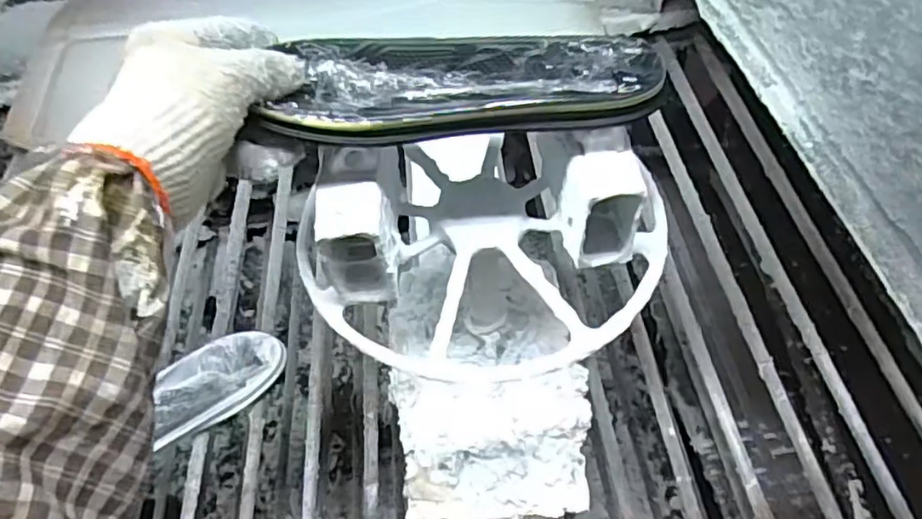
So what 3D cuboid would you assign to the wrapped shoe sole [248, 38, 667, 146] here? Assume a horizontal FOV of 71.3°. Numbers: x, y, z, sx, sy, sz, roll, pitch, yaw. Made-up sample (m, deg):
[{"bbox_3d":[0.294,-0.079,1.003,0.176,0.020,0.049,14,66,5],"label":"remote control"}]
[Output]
[{"bbox_3d":[0.005,-0.116,0.407,0.235,0.023,0.096,-5,53,-4],"label":"wrapped shoe sole"}]

